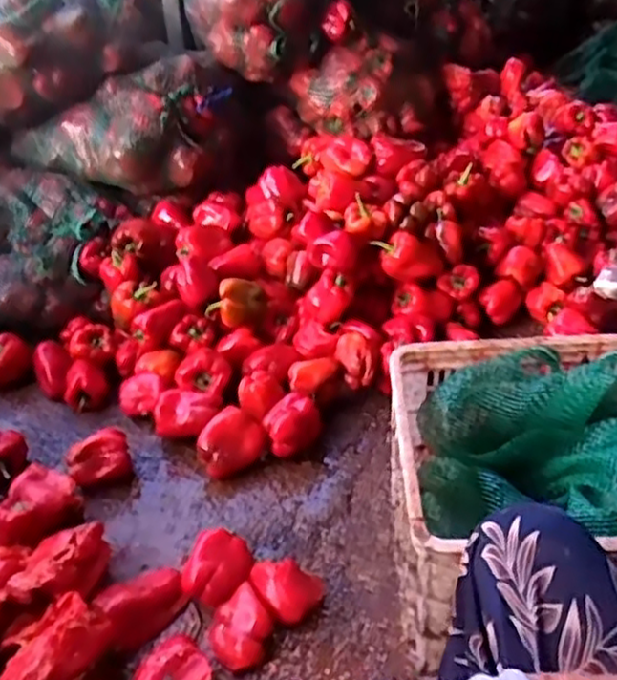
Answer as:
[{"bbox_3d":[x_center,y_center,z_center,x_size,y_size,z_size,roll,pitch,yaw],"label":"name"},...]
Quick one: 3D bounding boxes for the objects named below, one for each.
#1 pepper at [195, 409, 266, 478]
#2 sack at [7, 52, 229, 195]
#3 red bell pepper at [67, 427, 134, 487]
[{"bbox_3d":[-0.133,0.171,1.217,0.114,0.072,0.079,-16,38,-19],"label":"pepper"},{"bbox_3d":[-0.404,-0.481,1.605,0.492,0.233,0.287,-12,37,-14],"label":"sack"},{"bbox_3d":[-0.353,0.204,1.210,0.100,0.079,0.063,-15,38,-18],"label":"red bell pepper"}]

